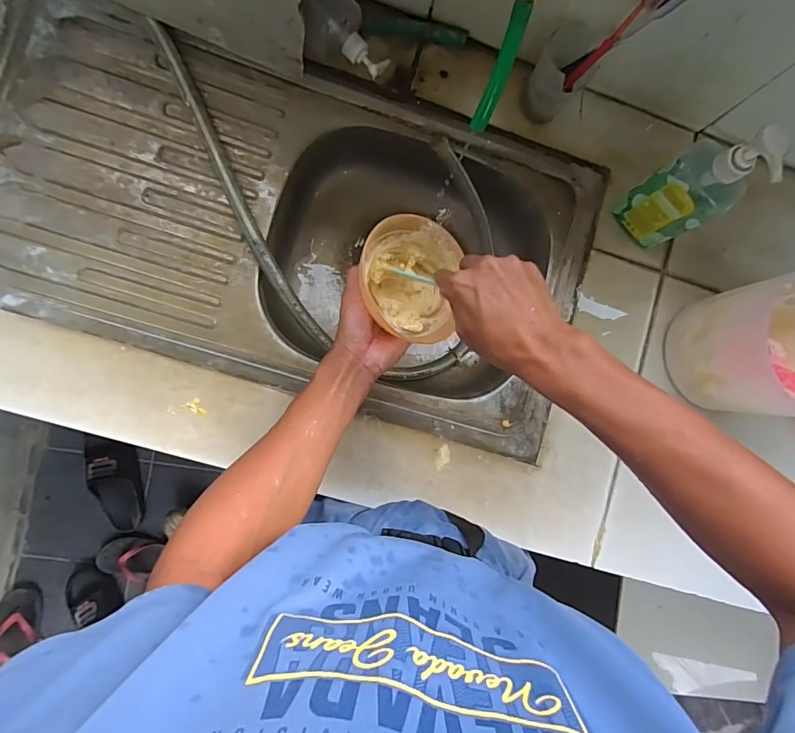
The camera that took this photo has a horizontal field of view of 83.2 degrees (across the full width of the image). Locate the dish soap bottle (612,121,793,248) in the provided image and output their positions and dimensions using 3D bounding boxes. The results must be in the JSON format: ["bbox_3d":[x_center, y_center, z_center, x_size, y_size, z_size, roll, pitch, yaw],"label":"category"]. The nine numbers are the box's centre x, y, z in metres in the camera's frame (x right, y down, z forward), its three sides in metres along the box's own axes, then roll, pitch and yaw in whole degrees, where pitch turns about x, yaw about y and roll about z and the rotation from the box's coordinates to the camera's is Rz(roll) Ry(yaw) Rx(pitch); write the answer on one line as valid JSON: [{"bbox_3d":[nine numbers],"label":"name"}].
[{"bbox_3d":[0.330,-0.199,0.505,0.049,0.200,0.085,-45,93,-8],"label":"dish soap bottle"}]

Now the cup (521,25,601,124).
[{"bbox_3d":[0.194,-0.352,0.549,0.068,0.096,0.066,1,86,-8],"label":"cup"}]

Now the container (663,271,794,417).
[{"bbox_3d":[0.440,-0.022,0.535,0.160,0.152,0.151,1,86,-8],"label":"container"}]

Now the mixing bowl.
[{"bbox_3d":[0.014,-0.096,0.494,0.111,0.063,0.132,2,107,-13],"label":"mixing bowl"}]

